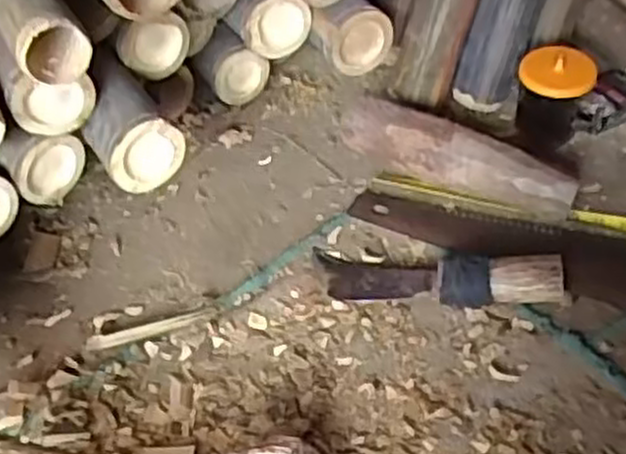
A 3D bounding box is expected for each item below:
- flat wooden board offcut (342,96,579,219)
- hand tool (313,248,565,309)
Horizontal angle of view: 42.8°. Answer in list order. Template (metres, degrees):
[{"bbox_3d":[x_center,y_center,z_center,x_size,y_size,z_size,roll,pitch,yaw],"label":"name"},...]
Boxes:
[{"bbox_3d":[0.148,-0.074,0.822,0.241,0.066,0.022,19,15,15],"label":"flat wooden board offcut"},{"bbox_3d":[0.112,0.041,0.744,0.231,0.044,0.059,5,46,8],"label":"hand tool"}]

